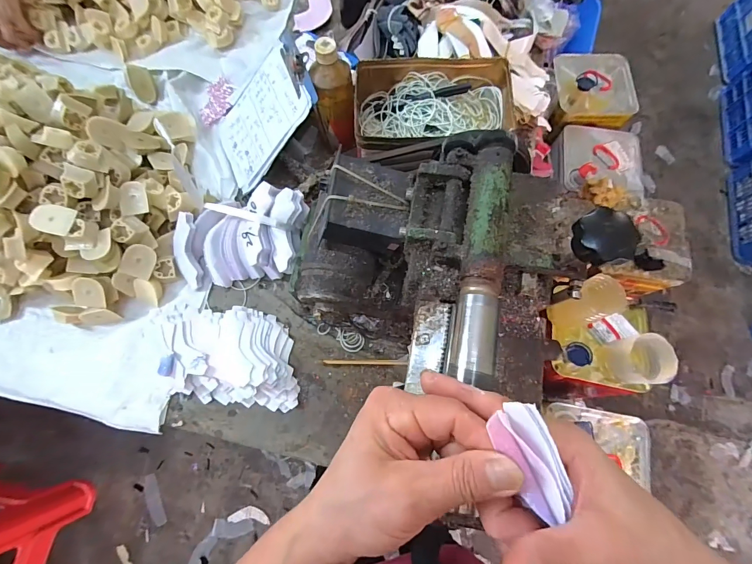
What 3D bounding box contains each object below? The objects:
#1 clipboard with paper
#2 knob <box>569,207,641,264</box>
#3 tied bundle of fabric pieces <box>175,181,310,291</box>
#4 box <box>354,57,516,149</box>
[{"bbox_3d":[-0.184,-0.270,0.570,0.220,0.015,0.149,-34,73,32],"label":"clipboard with paper"},{"bbox_3d":[0.161,-0.031,0.243,0.043,0.013,0.037,17,75,5],"label":"knob"},{"bbox_3d":[-0.212,-0.067,0.537,0.218,0.089,0.124,-5,74,-1],"label":"tied bundle of fabric pieces"},{"bbox_3d":[0.086,-0.267,0.536,0.239,0.073,0.161,-8,74,-2],"label":"box"}]

